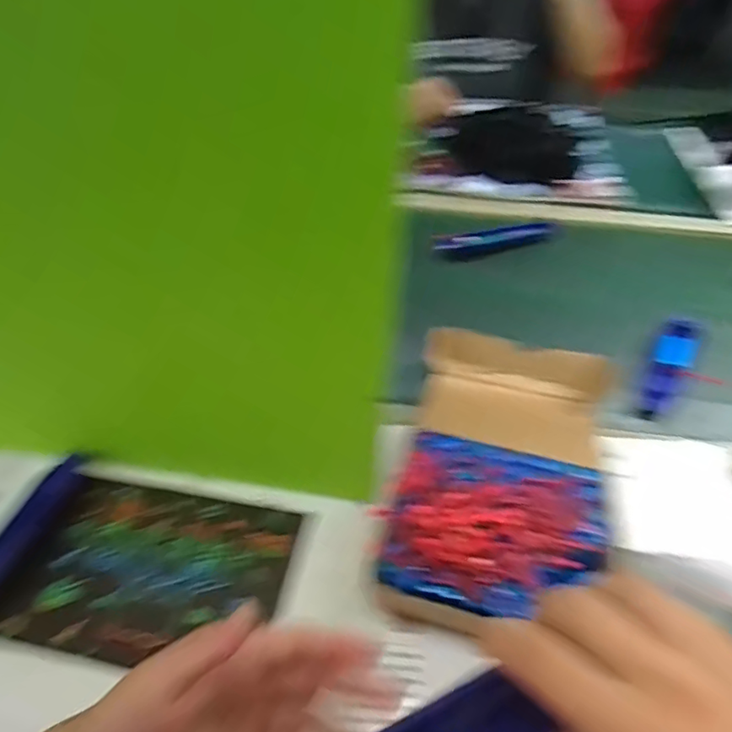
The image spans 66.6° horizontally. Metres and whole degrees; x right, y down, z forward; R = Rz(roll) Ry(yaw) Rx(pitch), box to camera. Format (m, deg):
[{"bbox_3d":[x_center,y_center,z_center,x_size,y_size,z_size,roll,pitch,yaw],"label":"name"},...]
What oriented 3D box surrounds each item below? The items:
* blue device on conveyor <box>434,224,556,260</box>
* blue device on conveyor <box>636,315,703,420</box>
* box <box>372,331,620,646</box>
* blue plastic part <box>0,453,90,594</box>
[{"bbox_3d":[0.187,-0.175,0.791,0.194,0.041,0.012,-13,47,-14],"label":"blue device on conveyor"},{"bbox_3d":[0.336,0.001,0.615,0.042,0.030,0.163,25,50,22],"label":"blue device on conveyor"},{"bbox_3d":[0.119,0.072,0.487,0.183,0.072,0.323,15,47,13],"label":"box"},{"bbox_3d":[-0.273,0.138,0.435,0.025,0.016,0.159,11,46,9],"label":"blue plastic part"}]

